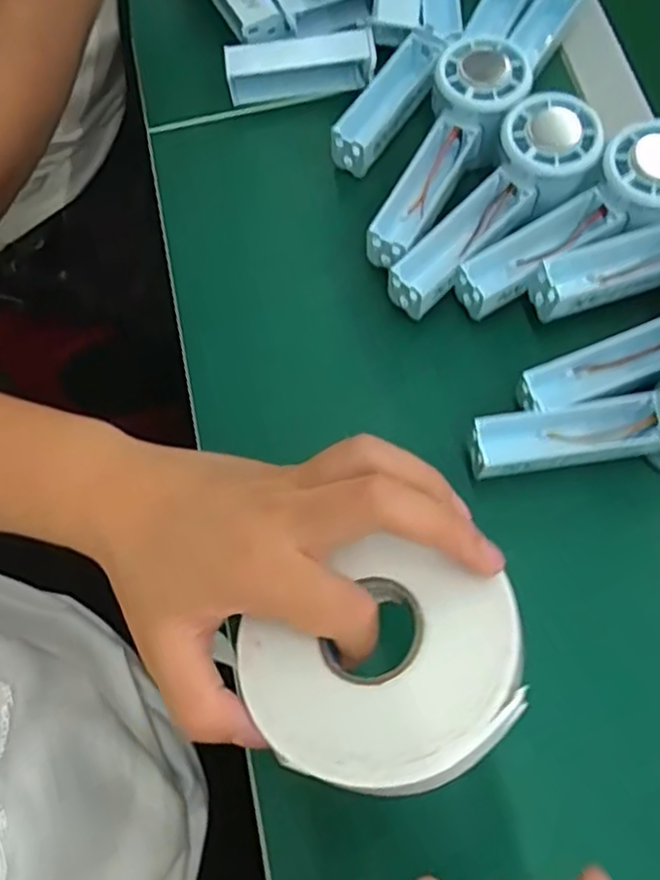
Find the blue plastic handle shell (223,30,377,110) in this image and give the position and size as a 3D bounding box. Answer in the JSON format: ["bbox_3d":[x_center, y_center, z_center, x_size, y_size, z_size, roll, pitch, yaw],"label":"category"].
[{"bbox_3d":[-0.021,-0.258,0.471,0.100,0.026,0.032,-6,71,0],"label":"blue plastic handle shell"}]

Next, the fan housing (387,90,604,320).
[{"bbox_3d":[0.094,-0.137,0.404,0.157,0.040,0.058,-43,74,3],"label":"fan housing"}]

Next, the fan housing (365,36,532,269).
[{"bbox_3d":[0.067,-0.175,0.420,0.054,0.047,0.157,29,90,11],"label":"fan housing"}]

